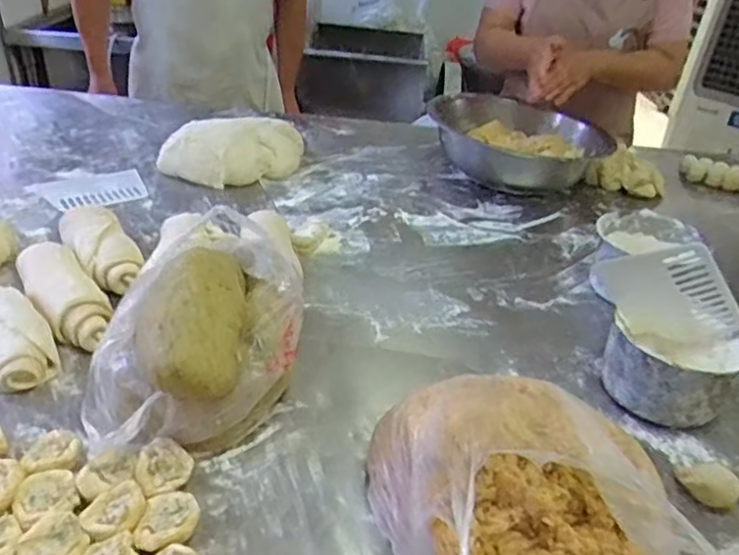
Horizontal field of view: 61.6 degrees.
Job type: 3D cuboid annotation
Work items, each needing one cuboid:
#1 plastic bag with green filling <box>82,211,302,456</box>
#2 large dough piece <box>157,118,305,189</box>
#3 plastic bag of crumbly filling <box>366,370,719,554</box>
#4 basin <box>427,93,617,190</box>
[{"bbox_3d":[-0.177,0.052,0.631,0.212,0.145,0.210,-10,36,-23],"label":"plastic bag with green filling"},{"bbox_3d":[-0.242,-0.235,1.138,0.268,0.071,0.143,-22,42,-35],"label":"large dough piece"},{"bbox_3d":[0.134,0.198,0.494,0.259,0.116,0.250,-9,36,-21],"label":"plastic bag of crumbly filling"},{"bbox_3d":[0.287,-0.275,1.242,0.315,0.105,0.308,4,33,-3],"label":"basin"}]

